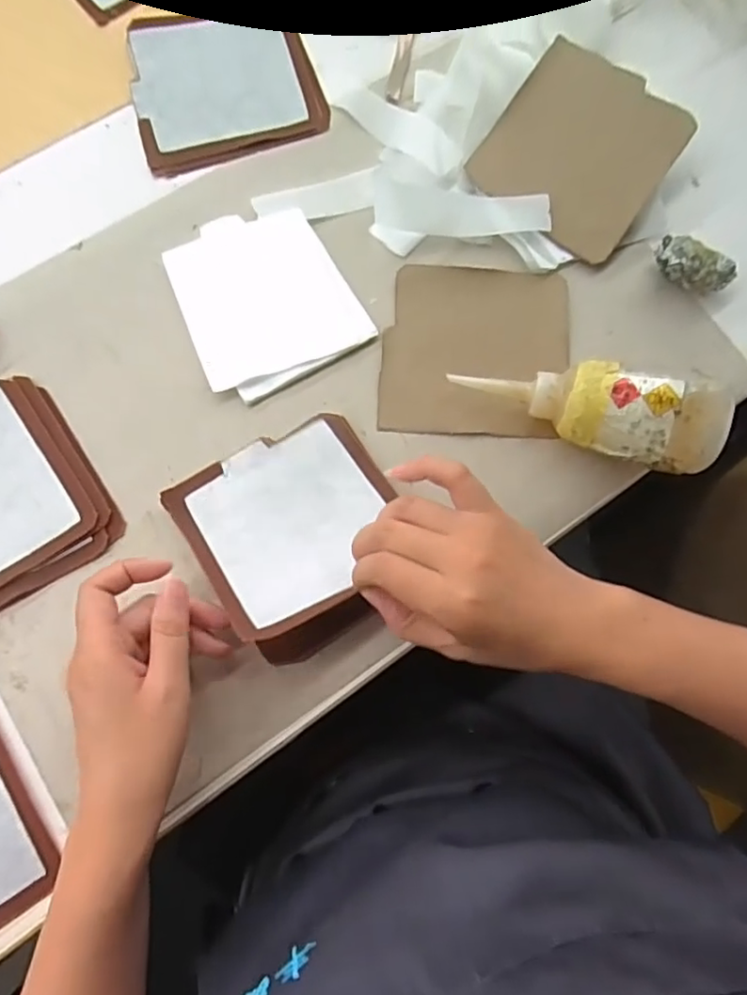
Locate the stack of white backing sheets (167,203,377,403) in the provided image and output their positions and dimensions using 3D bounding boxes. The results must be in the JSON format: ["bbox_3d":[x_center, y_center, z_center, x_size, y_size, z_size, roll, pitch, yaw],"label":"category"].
[{"bbox_3d":[-0.079,-0.143,0.423,0.113,0.004,0.129,-29,82,-9],"label":"stack of white backing sheets"}]

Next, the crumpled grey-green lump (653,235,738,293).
[{"bbox_3d":[0.232,-0.168,0.434,0.054,0.031,0.025,30,79,3],"label":"crumpled grey-green lump"}]

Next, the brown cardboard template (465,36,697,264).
[{"bbox_3d":[0.155,-0.261,0.448,0.127,0.009,0.124,36,96,7],"label":"brown cardboard template"}]

